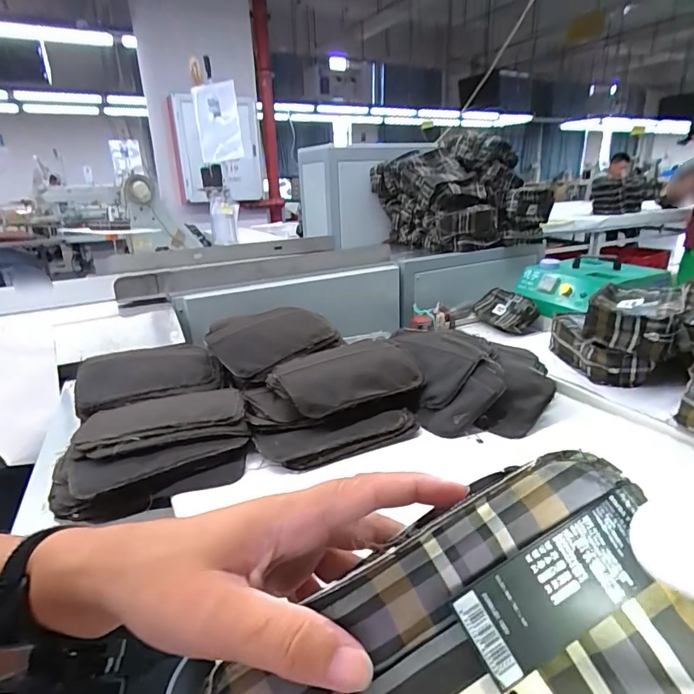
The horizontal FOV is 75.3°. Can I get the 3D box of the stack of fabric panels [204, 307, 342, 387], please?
[{"bbox_3d":[-0.118,-0.015,0.747,0.211,0.053,0.153,-10,22,-21],"label":"stack of fabric panels"}]

